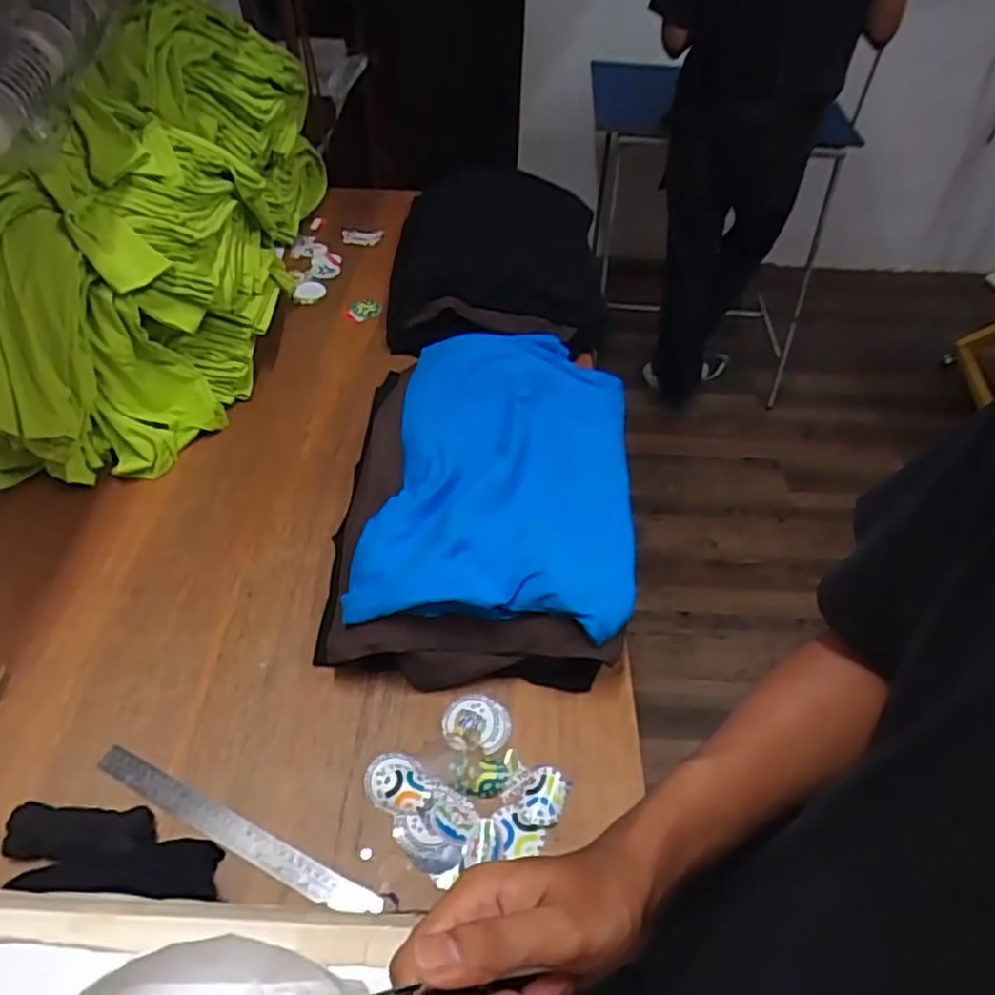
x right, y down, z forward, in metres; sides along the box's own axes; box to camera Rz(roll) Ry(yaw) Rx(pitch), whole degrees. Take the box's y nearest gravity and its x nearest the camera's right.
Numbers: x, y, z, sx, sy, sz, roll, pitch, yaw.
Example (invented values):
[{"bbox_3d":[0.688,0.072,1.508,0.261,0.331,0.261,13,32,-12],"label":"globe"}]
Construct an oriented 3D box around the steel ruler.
[{"bbox_3d":[-0.257,0.323,0.677,0.318,0.005,0.028,22,51,14],"label":"steel ruler"}]

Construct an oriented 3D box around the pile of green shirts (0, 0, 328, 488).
[{"bbox_3d":[-0.534,-0.394,1.027,0.339,0.421,0.764,6,48,2],"label":"pile of green shirts"}]

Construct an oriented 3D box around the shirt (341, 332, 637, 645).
[{"bbox_3d":[0.016,-0.039,0.943,0.329,0.102,0.529,5,48,1],"label":"shirt"}]

